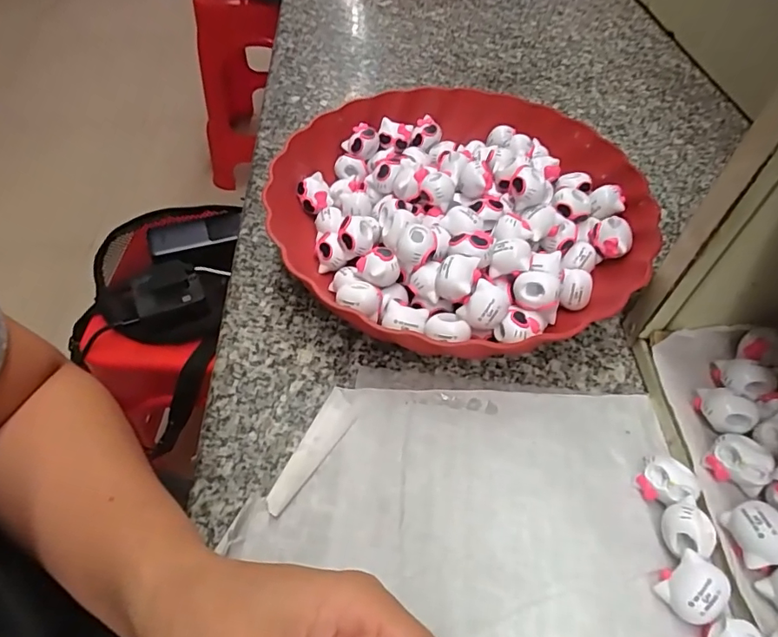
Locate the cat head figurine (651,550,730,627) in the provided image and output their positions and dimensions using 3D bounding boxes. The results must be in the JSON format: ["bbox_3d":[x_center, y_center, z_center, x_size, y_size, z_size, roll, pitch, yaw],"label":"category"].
[{"bbox_3d":[0.129,0.116,0.214,0.022,0.021,0.023,-31,59,-23],"label":"cat head figurine"}]

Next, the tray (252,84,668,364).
[{"bbox_3d":[0.046,-0.075,0.343,0.233,0.053,0.237,-28,58,-21],"label":"tray"}]

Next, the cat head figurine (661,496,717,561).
[{"bbox_3d":[0.134,0.097,0.229,0.021,0.022,0.023,1,52,-1],"label":"cat head figurine"}]

